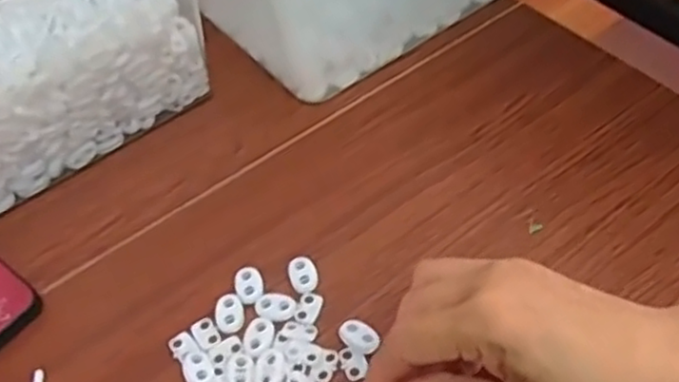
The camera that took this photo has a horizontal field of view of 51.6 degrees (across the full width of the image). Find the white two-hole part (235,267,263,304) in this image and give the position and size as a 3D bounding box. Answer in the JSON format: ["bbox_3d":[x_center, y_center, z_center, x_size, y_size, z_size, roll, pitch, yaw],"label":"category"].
[{"bbox_3d":[-0.051,0.052,0.397,0.015,0.004,0.023,-13,52,-5],"label":"white two-hole part"}]

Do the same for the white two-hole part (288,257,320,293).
[{"bbox_3d":[-0.020,0.046,0.398,0.016,0.004,0.021,-20,53,-10],"label":"white two-hole part"}]

